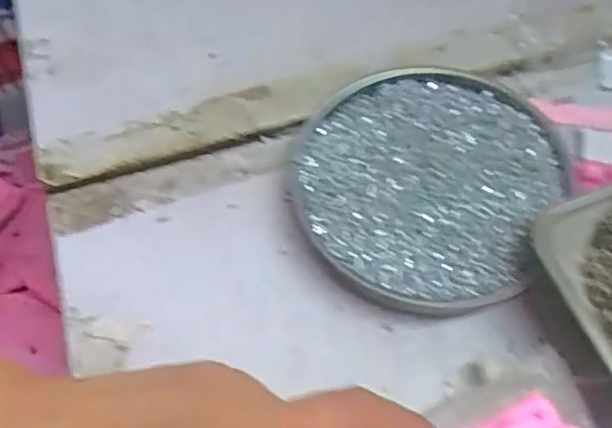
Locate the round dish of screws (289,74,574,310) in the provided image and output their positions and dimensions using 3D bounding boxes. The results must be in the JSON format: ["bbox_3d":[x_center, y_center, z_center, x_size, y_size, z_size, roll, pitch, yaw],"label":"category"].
[{"bbox_3d":[0.059,-0.017,0.328,0.128,0.019,0.134,-1,60,1],"label":"round dish of screws"}]

